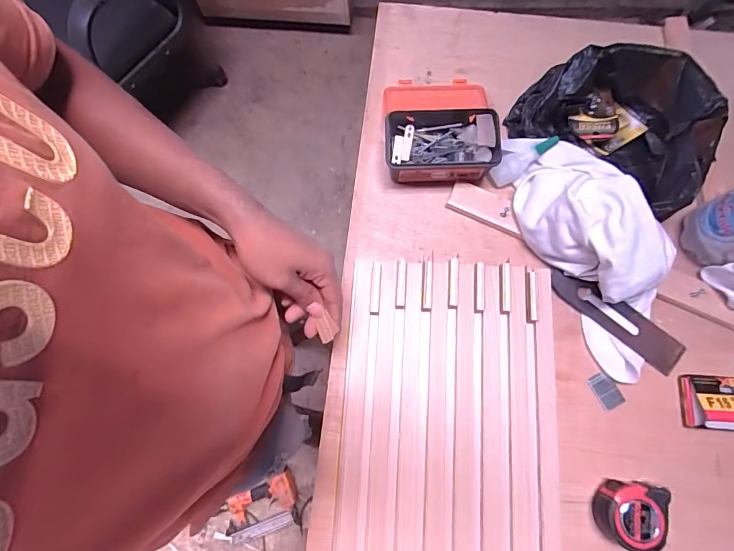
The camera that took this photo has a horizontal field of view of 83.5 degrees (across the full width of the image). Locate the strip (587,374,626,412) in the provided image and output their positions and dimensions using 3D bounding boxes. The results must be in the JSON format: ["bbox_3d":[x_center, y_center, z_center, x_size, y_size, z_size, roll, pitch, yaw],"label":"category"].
[{"bbox_3d":[0.294,0.143,0.505,0.028,0.004,0.042,-28,78,-6],"label":"strip"}]

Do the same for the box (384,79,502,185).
[{"bbox_3d":[0.097,-0.210,0.554,0.143,0.054,0.159,1,77,1],"label":"box"}]

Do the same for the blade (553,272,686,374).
[{"bbox_3d":[0.312,0.052,0.515,0.180,0.010,0.045,37,80,9],"label":"blade"}]

